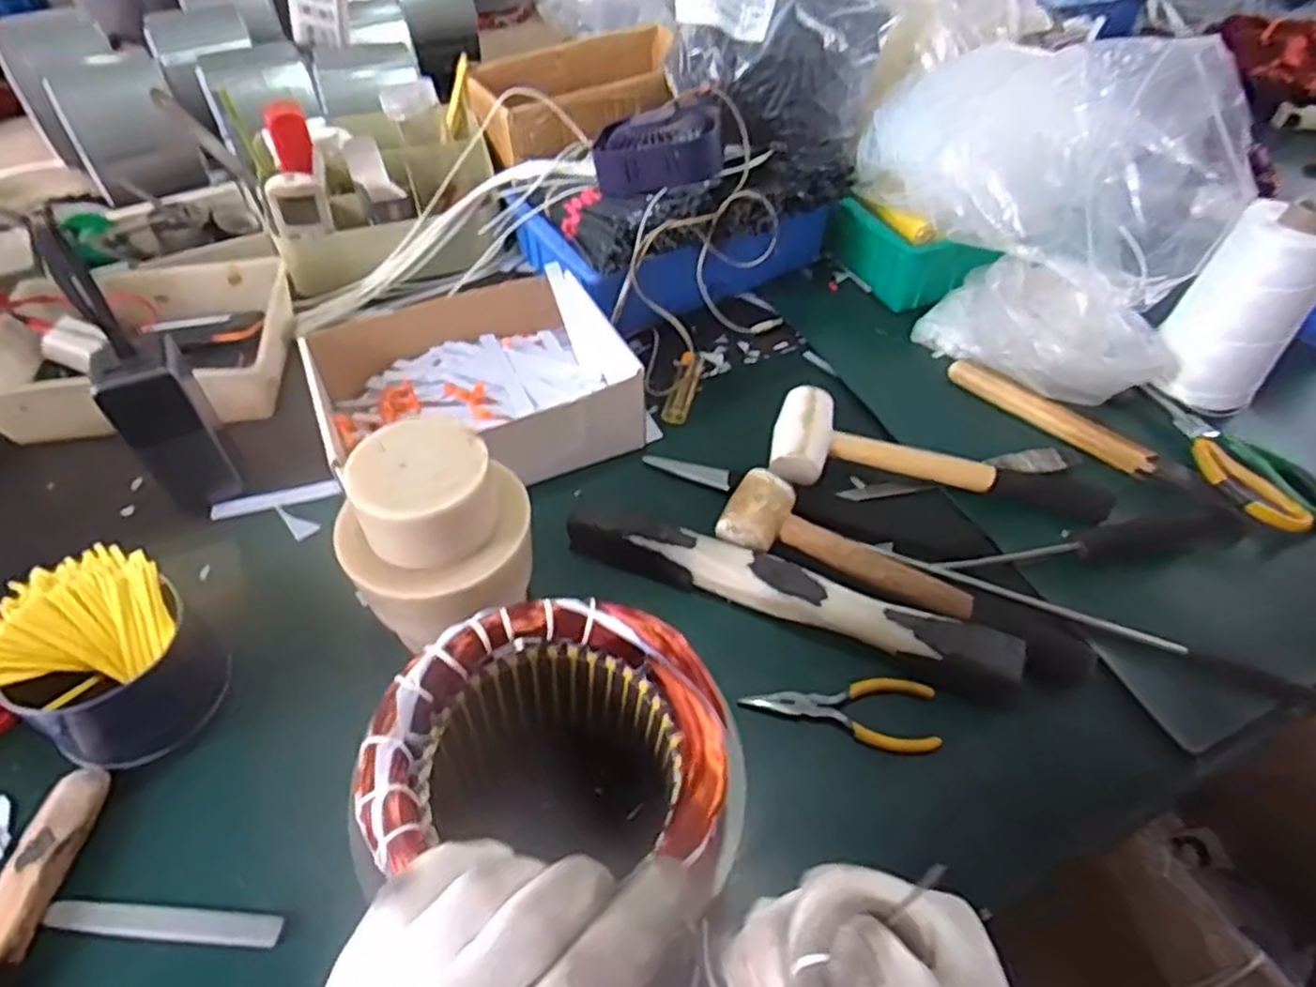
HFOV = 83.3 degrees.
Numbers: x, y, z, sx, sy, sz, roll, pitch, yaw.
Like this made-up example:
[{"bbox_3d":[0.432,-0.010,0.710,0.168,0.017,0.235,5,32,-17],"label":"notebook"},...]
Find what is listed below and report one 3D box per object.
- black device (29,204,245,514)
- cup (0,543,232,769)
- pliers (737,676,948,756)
[{"bbox_3d":[-0.358,-0.077,0.517,0.053,0.219,0.051,-24,55,-20],"label":"black device"},{"bbox_3d":[-0.326,0.099,0.445,0.092,0.080,0.100,1,50,-1],"label":"cup"},{"bbox_3d":[0.117,0.143,0.469,0.118,0.015,0.045,-1,50,-3],"label":"pliers"}]

